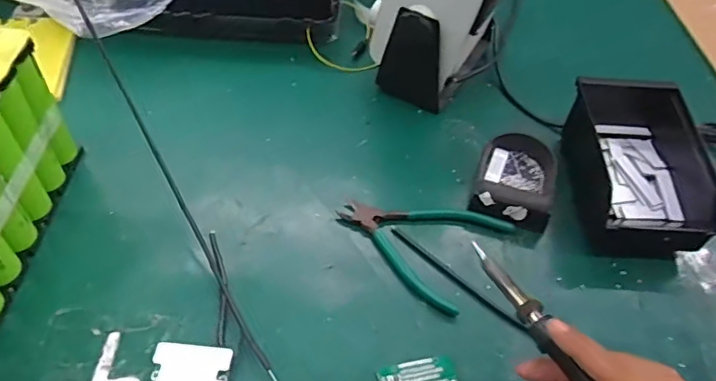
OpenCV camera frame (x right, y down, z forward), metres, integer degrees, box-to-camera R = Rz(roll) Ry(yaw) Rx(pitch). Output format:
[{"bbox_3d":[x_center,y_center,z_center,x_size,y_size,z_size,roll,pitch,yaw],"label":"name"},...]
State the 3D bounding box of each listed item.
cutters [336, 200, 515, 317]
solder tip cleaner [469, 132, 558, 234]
[{"bbox_3d":[0.056,0.039,0.542,0.145,0.016,0.111,30,56,17],"label":"cutters"},{"bbox_3d":[0.160,-0.013,0.569,0.075,0.032,0.109,20,53,9],"label":"solder tip cleaner"}]

